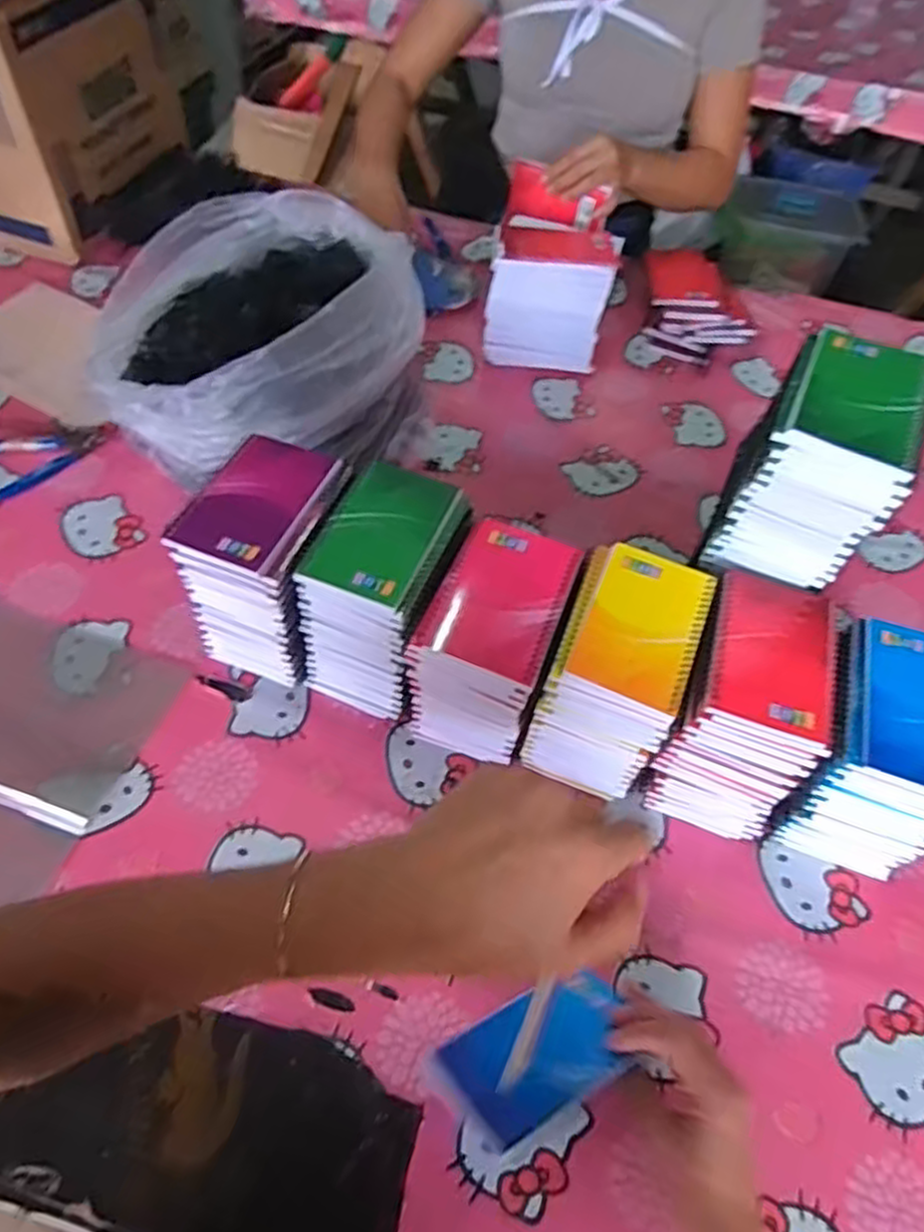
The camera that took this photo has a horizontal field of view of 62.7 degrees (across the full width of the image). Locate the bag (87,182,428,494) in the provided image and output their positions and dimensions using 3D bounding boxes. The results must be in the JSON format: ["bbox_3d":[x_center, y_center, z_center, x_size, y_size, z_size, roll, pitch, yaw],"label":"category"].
[{"bbox_3d":[-0.219,-0.294,0.816,0.320,0.180,0.293,-22,58,-20],"label":"bag"}]

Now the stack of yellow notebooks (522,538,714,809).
[{"bbox_3d":[0.118,0.054,0.605,0.092,0.161,0.141,20,56,9],"label":"stack of yellow notebooks"}]

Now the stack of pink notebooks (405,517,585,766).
[{"bbox_3d":[0.023,0.032,0.614,0.092,0.162,0.136,21,55,10],"label":"stack of pink notebooks"}]

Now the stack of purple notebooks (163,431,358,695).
[{"bbox_3d":[-0.155,-0.046,0.650,0.093,0.165,0.137,18,54,8],"label":"stack of purple notebooks"}]

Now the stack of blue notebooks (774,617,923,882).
[{"bbox_3d":[0.310,0.105,0.582,0.097,0.161,0.126,20,54,10],"label":"stack of blue notebooks"}]

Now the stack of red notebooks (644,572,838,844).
[{"bbox_3d":[0.218,0.070,0.604,0.095,0.155,0.148,17,54,7],"label":"stack of red notebooks"}]

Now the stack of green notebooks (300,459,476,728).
[{"bbox_3d":[-0.062,-0.015,0.636,0.101,0.168,0.129,22,55,11],"label":"stack of green notebooks"}]

